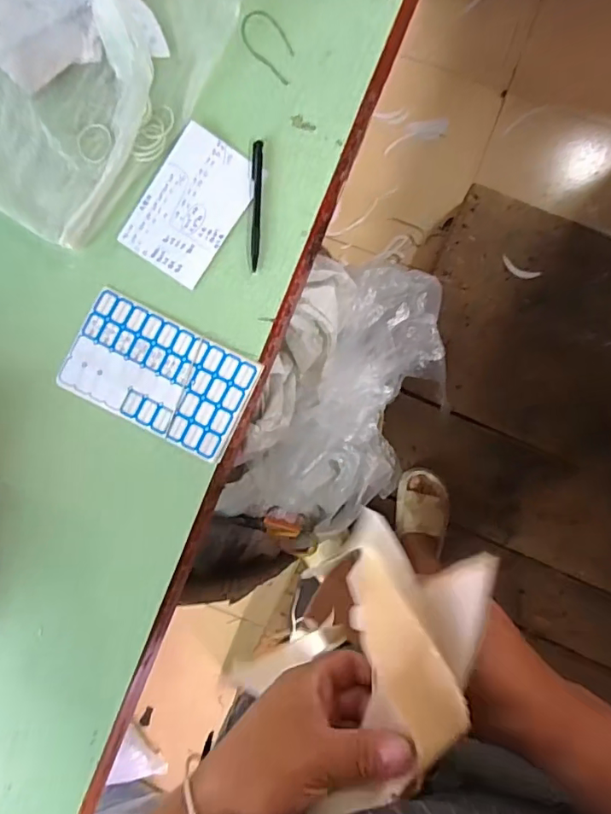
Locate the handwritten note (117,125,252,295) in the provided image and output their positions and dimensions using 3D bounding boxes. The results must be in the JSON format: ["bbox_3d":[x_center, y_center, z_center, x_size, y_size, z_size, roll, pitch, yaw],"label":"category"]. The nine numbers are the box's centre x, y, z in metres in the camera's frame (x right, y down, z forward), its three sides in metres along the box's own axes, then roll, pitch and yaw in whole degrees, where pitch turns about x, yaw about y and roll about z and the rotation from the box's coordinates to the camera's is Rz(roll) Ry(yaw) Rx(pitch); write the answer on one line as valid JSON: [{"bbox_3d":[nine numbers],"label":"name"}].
[{"bbox_3d":[-0.127,-0.223,0.559,0.101,0.009,0.155,34,92,1],"label":"handwritten note"}]

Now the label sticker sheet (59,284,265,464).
[{"bbox_3d":[-0.163,-0.036,0.565,0.201,0.005,0.119,27,90,1],"label":"label sticker sheet"}]

